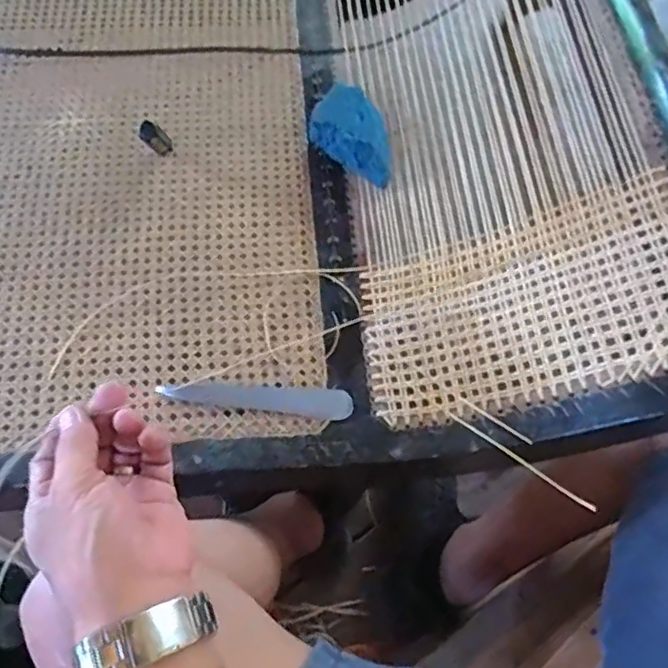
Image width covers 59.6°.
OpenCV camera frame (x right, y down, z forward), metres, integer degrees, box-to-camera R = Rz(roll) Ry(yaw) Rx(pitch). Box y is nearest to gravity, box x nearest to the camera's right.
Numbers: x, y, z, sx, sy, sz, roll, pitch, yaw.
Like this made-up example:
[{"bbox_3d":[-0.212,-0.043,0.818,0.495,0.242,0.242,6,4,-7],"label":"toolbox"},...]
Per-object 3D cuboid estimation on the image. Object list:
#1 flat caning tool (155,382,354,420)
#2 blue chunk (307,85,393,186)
[{"bbox_3d":[-0.075,0.061,0.563,0.183,0.004,0.027,6,64,1],"label":"flat caning tool"},{"bbox_3d":[0.030,-0.220,0.659,0.063,0.059,0.116,-41,72,-19],"label":"blue chunk"}]

